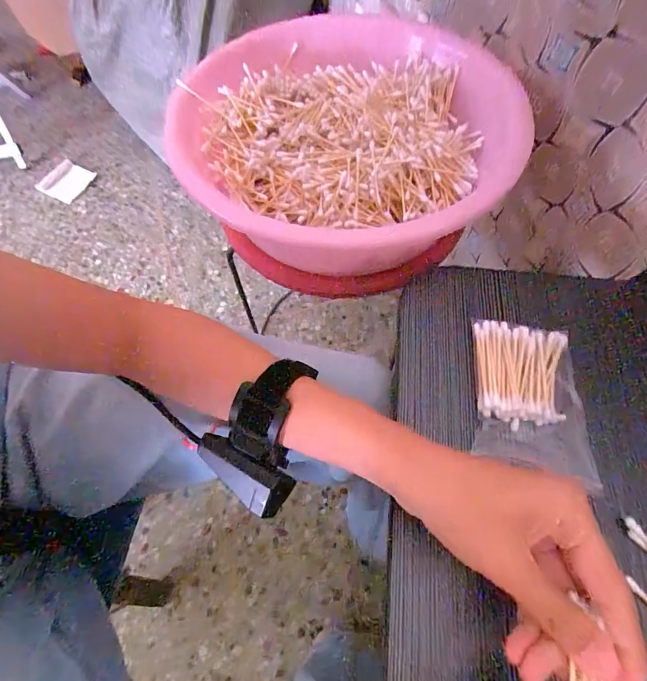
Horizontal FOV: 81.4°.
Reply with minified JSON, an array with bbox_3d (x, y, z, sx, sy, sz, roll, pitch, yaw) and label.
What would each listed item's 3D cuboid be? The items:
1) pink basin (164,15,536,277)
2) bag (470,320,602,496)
[{"bbox_3d":[0.019,-0.224,0.427,0.327,0.100,0.335,17,65,10],"label":"pink basin"},{"bbox_3d":[0.149,0.039,0.267,0.075,0.011,0.109,7,64,5],"label":"bag"}]

